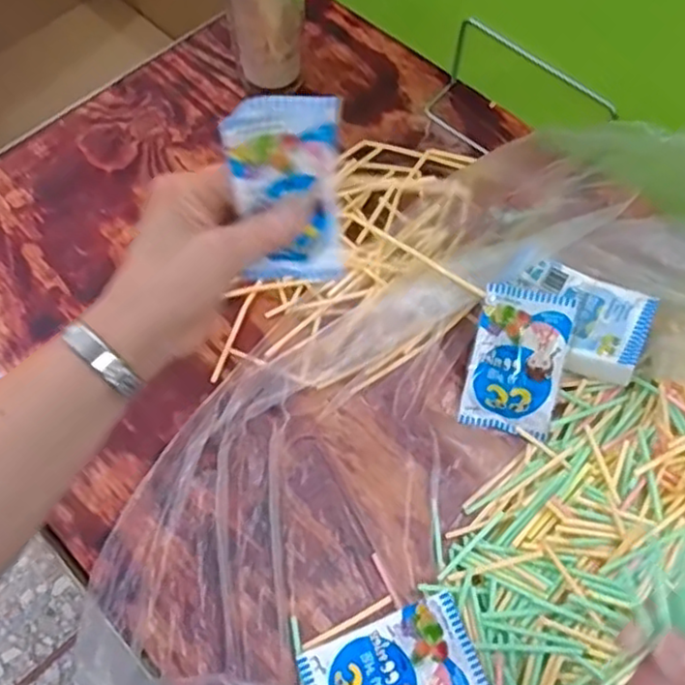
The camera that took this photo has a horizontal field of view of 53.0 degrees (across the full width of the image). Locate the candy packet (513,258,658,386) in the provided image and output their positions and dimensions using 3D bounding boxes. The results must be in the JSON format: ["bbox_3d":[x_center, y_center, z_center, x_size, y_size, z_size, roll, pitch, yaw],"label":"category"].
[{"bbox_3d":[0.172,-0.021,0.502,0.099,0.016,0.072,29,69,13],"label":"candy packet"}]

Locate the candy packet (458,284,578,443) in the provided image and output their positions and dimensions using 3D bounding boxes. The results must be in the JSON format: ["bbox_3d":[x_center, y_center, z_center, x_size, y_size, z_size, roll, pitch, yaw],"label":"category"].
[{"bbox_3d":[0.125,0.015,0.494,0.062,0.010,0.103,13,100,10],"label":"candy packet"}]

